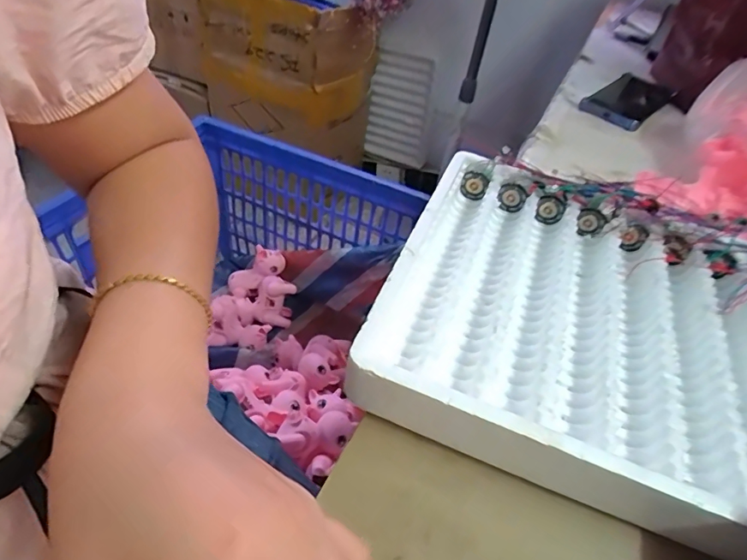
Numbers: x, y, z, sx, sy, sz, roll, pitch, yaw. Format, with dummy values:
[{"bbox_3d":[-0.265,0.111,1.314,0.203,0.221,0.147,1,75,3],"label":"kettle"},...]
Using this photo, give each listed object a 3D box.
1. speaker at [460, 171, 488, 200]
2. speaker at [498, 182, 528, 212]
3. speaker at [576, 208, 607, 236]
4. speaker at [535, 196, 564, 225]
[{"bbox_3d":[0.086,-0.080,0.408,0.021,0.024,0.007,19,45,10],"label":"speaker"},{"bbox_3d":[0.116,-0.068,0.401,0.024,0.026,0.006,30,48,21],"label":"speaker"},{"bbox_3d":[0.177,-0.045,0.390,0.022,0.024,0.008,33,49,23],"label":"speaker"},{"bbox_3d":[0.146,-0.057,0.396,0.021,0.027,0.006,23,46,14],"label":"speaker"}]

